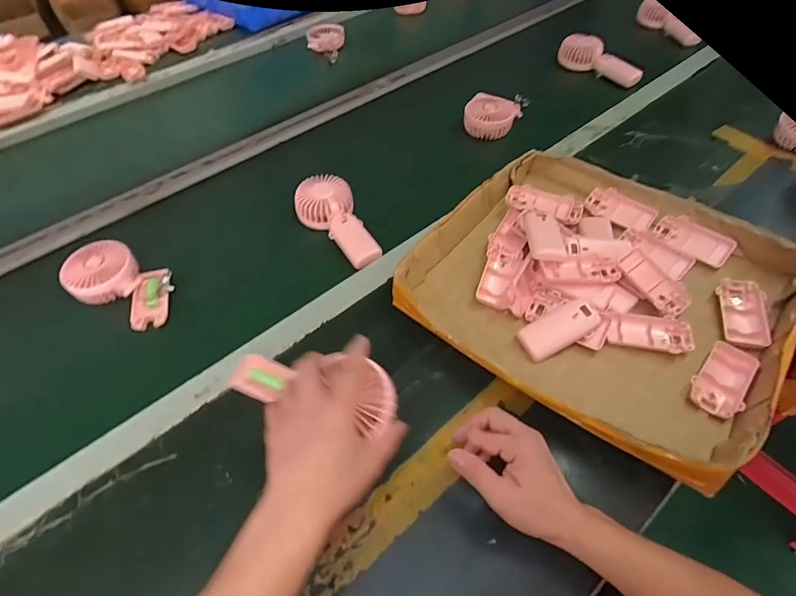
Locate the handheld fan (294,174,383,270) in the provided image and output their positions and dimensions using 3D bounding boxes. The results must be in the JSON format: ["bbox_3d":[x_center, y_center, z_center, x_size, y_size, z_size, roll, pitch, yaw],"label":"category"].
[{"bbox_3d":[-0.090,-0.113,0.670,0.086,0.054,0.171,-24,57,-15],"label":"handheld fan"}]

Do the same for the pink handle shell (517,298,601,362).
[{"bbox_3d":[0.193,0.035,0.542,0.096,0.012,0.045,-32,59,-1],"label":"pink handle shell"}]

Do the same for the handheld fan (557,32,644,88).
[{"bbox_3d":[0.413,-0.486,0.931,0.179,0.065,0.060,39,62,24],"label":"handheld fan"}]

